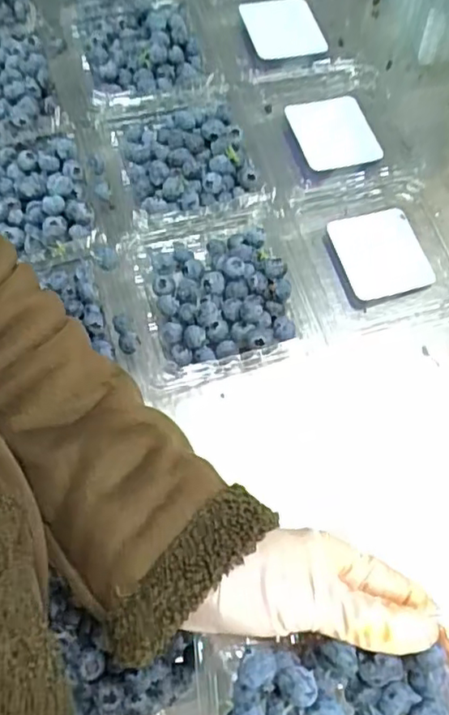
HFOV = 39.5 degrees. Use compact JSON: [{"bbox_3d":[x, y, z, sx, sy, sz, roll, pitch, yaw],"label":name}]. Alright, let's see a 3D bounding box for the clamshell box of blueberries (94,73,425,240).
[{"bbox_3d":[0.033,-0.172,0.515,0.245,0.049,0.131,-17,69,-4],"label":"clamshell box of blueberries"}]

